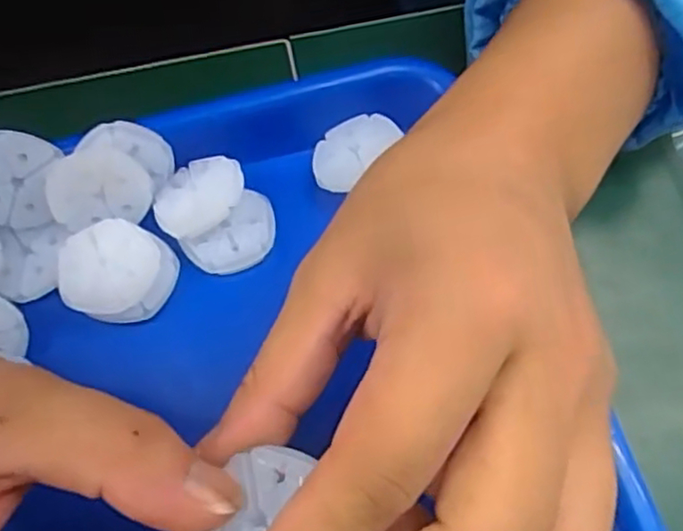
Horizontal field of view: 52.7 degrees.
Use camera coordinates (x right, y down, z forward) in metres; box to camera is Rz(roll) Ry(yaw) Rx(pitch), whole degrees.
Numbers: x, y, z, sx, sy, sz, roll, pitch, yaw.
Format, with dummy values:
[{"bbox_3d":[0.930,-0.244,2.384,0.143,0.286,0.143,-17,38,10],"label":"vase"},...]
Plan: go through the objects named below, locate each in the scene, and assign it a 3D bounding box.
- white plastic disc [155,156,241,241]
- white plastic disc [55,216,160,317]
[{"bbox_3d":[-0.057,-0.027,0.275,0.032,0.011,0.036,33,72,16],"label":"white plastic disc"},{"bbox_3d":[-0.089,0.000,0.263,0.035,0.008,0.037,-10,66,-1],"label":"white plastic disc"}]

